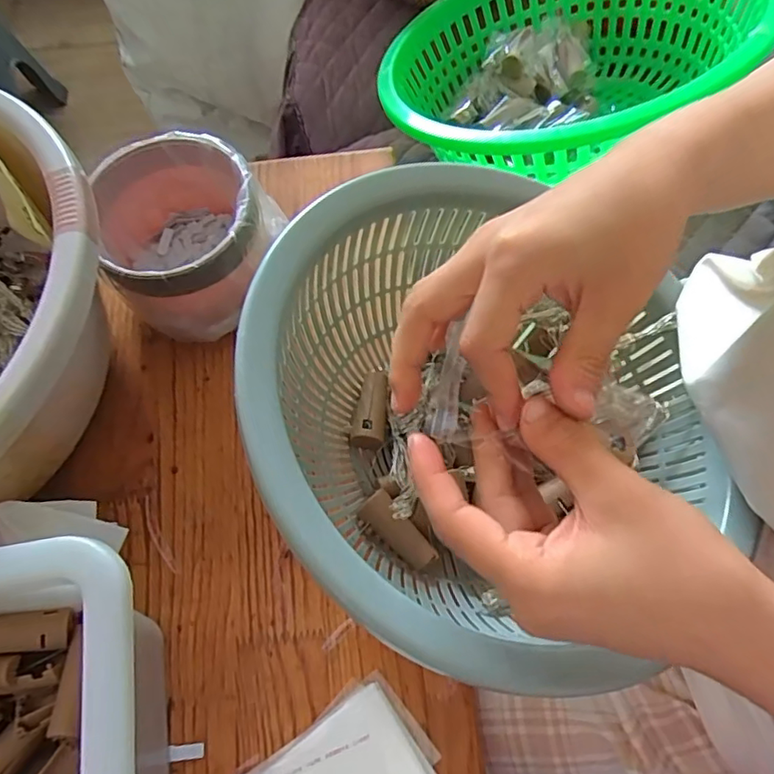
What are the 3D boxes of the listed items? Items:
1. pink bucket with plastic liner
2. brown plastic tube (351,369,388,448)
[{"bbox_3d":[-0.136,-0.105,0.406,0.117,0.088,0.121,-28,69,-9],"label":"pink bucket with plastic liner"},{"bbox_3d":[-0.010,0.014,0.368,0.022,0.019,0.049,3,67,3],"label":"brown plastic tube"}]

